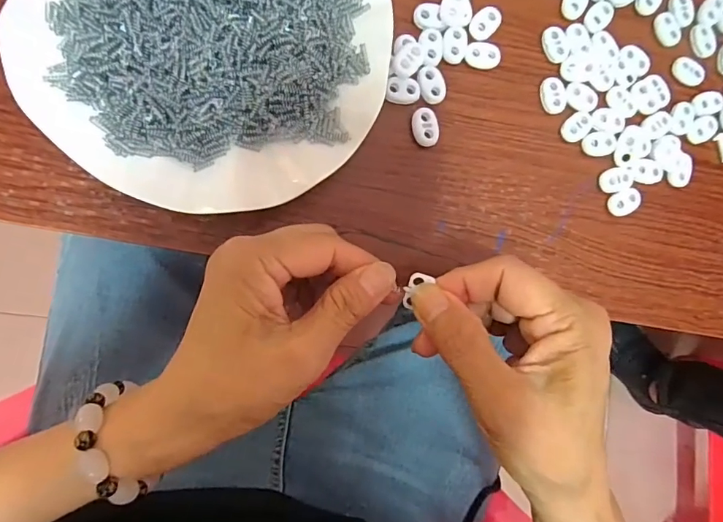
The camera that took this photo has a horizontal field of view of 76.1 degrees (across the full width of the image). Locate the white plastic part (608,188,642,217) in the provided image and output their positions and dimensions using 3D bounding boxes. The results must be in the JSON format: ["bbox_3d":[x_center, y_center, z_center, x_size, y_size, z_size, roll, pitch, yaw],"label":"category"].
[{"bbox_3d":[0.170,-0.038,0.299,0.022,0.007,0.015,-27,93,-10],"label":"white plastic part"}]

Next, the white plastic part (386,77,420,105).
[{"bbox_3d":[0.025,-0.101,0.274,0.021,0.004,0.014,-4,89,-10],"label":"white plastic part"}]

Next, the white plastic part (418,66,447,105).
[{"bbox_3d":[0.042,-0.106,0.279,0.016,0.004,0.022,-21,92,-10],"label":"white plastic part"}]

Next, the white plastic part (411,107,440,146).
[{"bbox_3d":[0.038,-0.081,0.279,0.015,0.007,0.022,-1,89,-10],"label":"white plastic part"}]

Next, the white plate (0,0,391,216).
[{"bbox_3d":[-0.078,-0.120,0.250,0.178,0.028,0.183,0,88,-10],"label":"white plate"}]

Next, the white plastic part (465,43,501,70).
[{"bbox_3d":[0.075,-0.127,0.287,0.022,0.006,0.014,5,87,-10],"label":"white plastic part"}]

